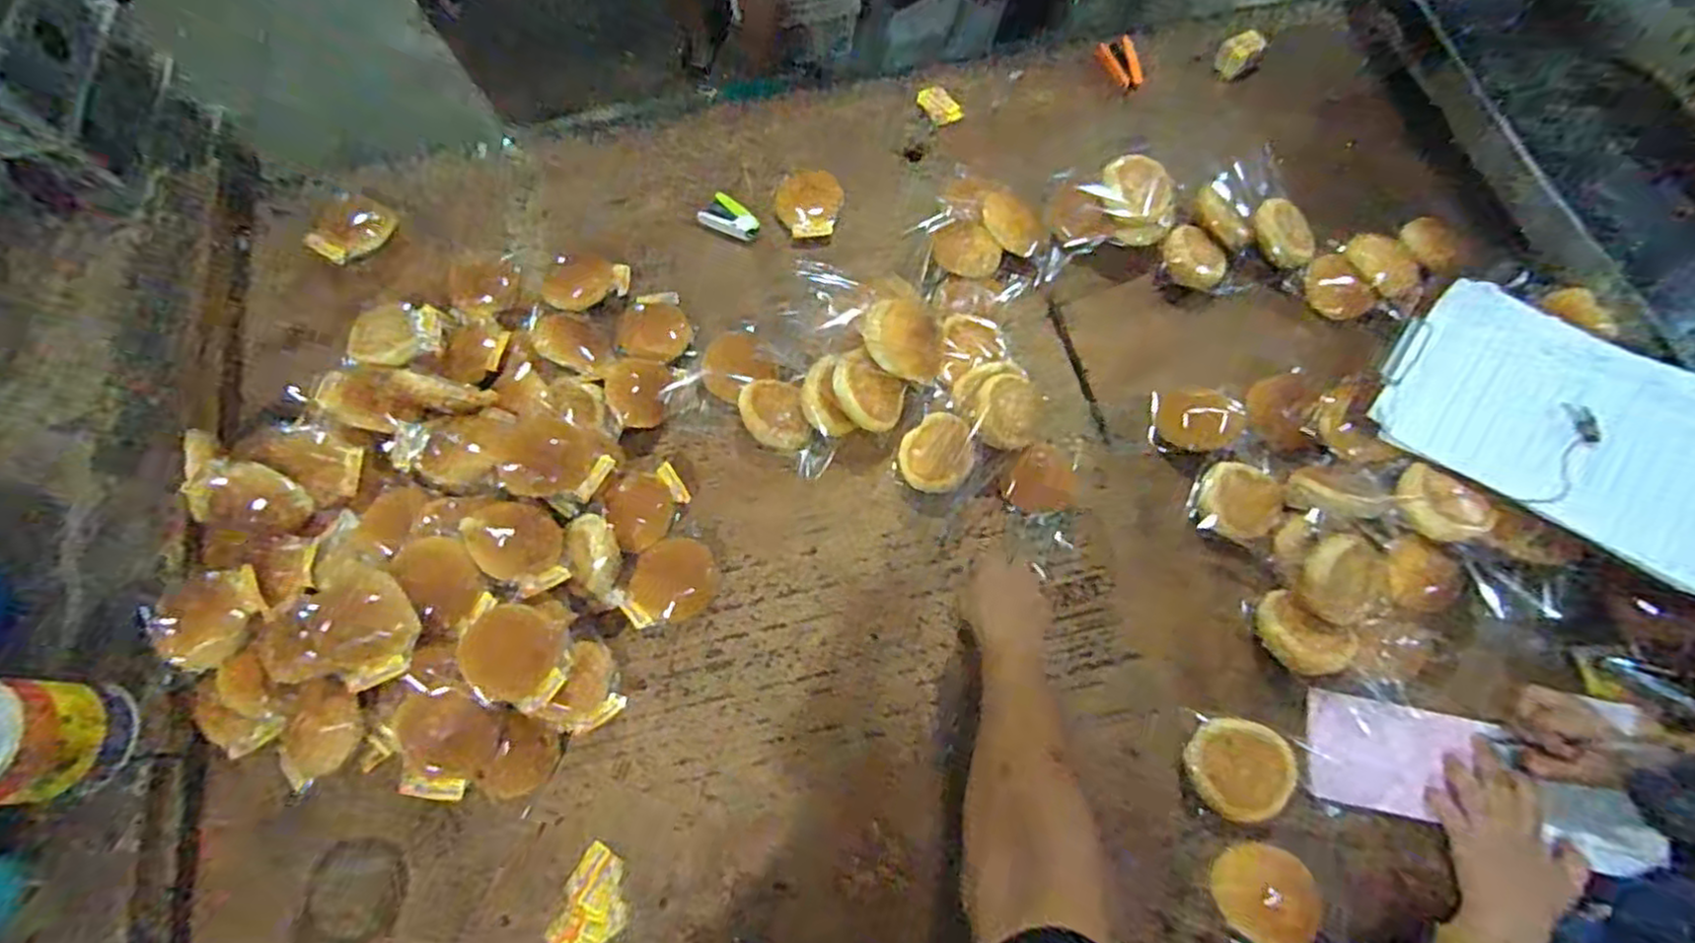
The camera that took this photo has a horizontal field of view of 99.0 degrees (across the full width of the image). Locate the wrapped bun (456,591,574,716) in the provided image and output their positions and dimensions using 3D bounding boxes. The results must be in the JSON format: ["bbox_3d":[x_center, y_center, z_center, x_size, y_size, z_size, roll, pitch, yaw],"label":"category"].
[{"bbox_3d":[-0.334,0.182,0.734,0.103,0.042,0.098,21,70,-14],"label":"wrapped bun"}]

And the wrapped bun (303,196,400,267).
[{"bbox_3d":[-0.678,-0.328,0.996,0.072,0.033,0.109,38,69,-23],"label":"wrapped bun"}]

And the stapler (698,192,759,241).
[{"bbox_3d":[-0.162,-0.347,0.992,0.081,0.028,0.044,31,73,13],"label":"stapler"}]

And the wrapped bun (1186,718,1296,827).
[{"bbox_3d":[0.385,0.292,0.712,0.089,0.033,0.091,-1,68,2],"label":"wrapped bun"}]

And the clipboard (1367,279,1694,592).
[{"bbox_3d":[0.742,-0.046,0.737,0.340,0.022,0.211,33,79,23],"label":"clipboard"}]

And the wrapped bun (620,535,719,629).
[{"bbox_3d":[-0.193,0.126,0.811,0.086,0.028,0.106,14,70,7],"label":"wrapped bun"}]

